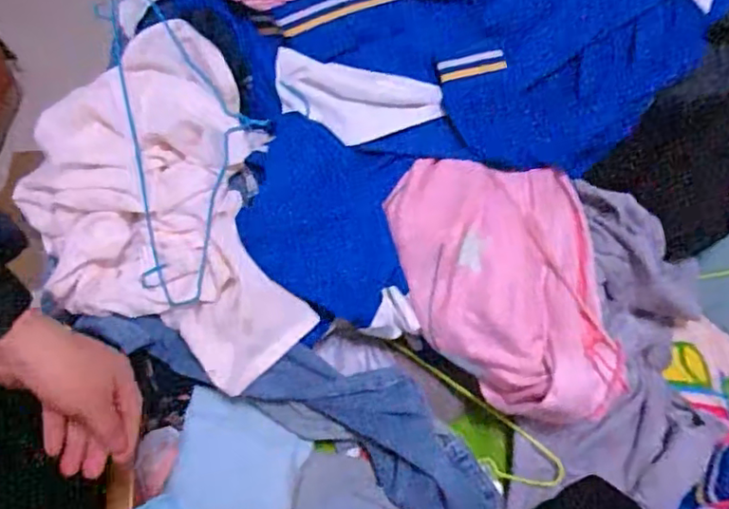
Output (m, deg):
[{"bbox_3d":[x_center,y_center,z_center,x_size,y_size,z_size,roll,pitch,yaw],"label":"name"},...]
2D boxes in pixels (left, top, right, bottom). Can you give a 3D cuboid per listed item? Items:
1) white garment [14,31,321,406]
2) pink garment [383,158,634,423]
[{"bbox_3d":[-0.213,-0.041,0.635,0.253,0.094,0.363,-24,70,-12],"label":"white garment"},{"bbox_3d":[0.144,0.033,0.633,0.226,0.066,0.280,0,67,-2],"label":"pink garment"}]

